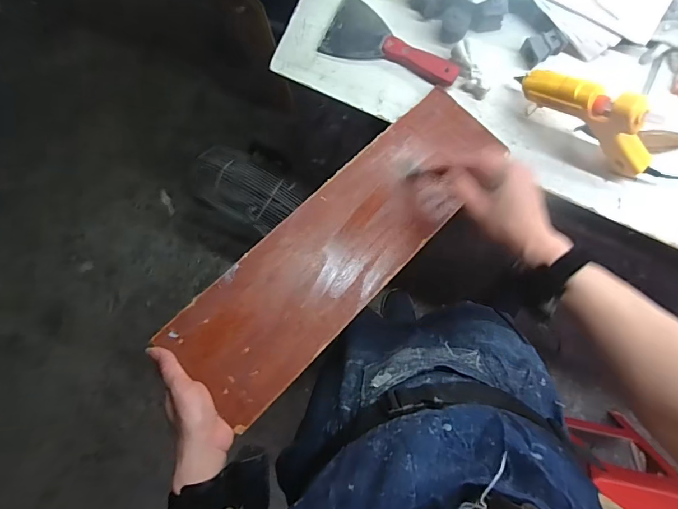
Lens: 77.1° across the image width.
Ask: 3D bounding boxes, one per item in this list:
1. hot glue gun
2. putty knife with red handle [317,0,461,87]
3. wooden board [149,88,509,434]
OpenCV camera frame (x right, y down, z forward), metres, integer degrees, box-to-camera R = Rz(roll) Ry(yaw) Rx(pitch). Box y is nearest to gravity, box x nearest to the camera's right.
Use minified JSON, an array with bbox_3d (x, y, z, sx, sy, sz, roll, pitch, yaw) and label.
[{"bbox_3d":[0.336,-0.175,0.559,0.213,0.149,0.030,36,94,6],"label":"hot glue gun"},{"bbox_3d":[0.083,-0.318,0.650,0.210,0.018,0.089,25,93,7],"label":"putty knife with red handle"},{"bbox_3d":[0.015,-0.028,0.553,0.154,0.012,0.503,41,73,6],"label":"wooden board"}]

